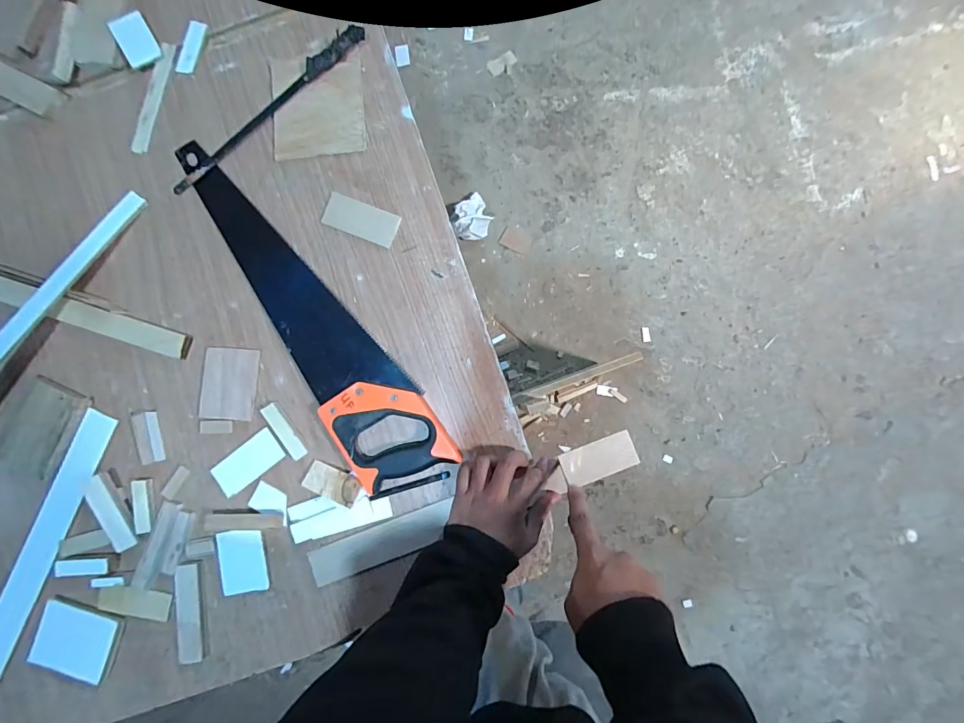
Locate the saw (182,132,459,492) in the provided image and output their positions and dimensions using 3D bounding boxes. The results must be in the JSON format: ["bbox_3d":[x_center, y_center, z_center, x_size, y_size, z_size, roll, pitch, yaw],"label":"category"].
[{"bbox_3d":[-0.212,-0.078,0.532,0.113,0.022,0.501,-32,84,-3],"label":"saw"}]

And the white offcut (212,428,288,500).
[{"bbox_3d":[-0.288,0.125,0.528,0.090,0.006,0.043,-39,85,3],"label":"white offcut"}]

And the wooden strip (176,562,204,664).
[{"bbox_3d":[-0.351,0.302,0.513,0.030,0.010,0.114,-5,86,1],"label":"wooden strip"}]

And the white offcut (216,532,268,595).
[{"bbox_3d":[-0.292,0.244,0.522,0.056,0.010,0.075,-7,86,1],"label":"white offcut"}]

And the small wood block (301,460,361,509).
[{"bbox_3d":[-0.179,0.146,0.514,0.068,0.014,0.034,24,87,3],"label":"small wood block"}]

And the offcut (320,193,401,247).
[{"bbox_3d":[-0.152,-0.178,0.539,0.096,0.004,0.044,22,87,3],"label":"offcut"}]

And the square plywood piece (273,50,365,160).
[{"bbox_3d":[-0.214,-0.329,0.558,0.118,0.011,0.124,-5,89,2],"label":"square plywood piece"}]

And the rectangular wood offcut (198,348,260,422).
[{"bbox_3d":[-0.315,0.028,0.532,0.070,0.005,0.087,4,86,2],"label":"rectangular wood offcut"}]

